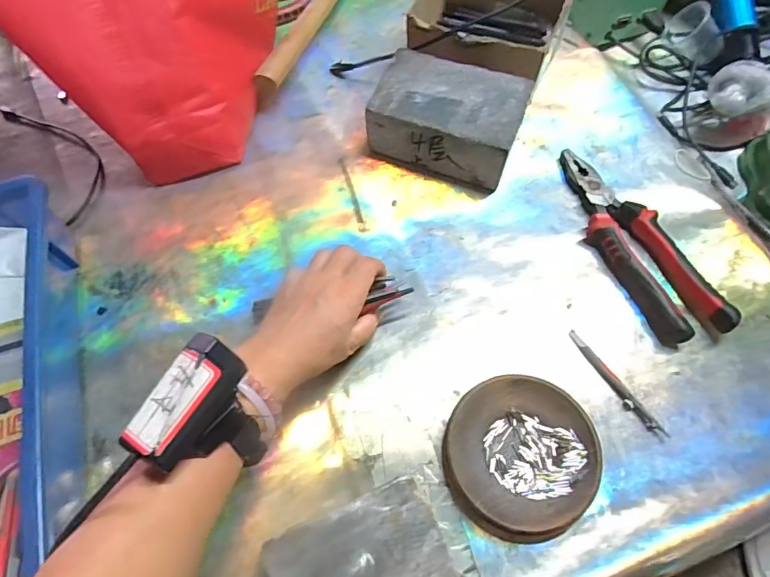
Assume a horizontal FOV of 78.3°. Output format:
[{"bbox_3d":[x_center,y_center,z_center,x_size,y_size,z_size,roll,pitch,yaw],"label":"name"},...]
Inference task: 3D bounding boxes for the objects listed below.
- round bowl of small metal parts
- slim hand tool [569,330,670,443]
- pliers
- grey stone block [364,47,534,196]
[{"bbox_3d":[0.104,0.127,0.364,0.115,0.018,0.112,-1,63,3],"label":"round bowl of small metal parts"},{"bbox_3d":[0.189,0.077,0.387,0.010,0.008,0.105,-30,65,-11],"label":"slim hand tool"},{"bbox_3d":[0.228,-0.051,0.438,0.068,0.028,0.216,-22,64,-8],"label":"pliers"},{"bbox_3d":[0.067,-0.179,0.494,0.146,0.060,0.106,22,67,14],"label":"grey stone block"}]

